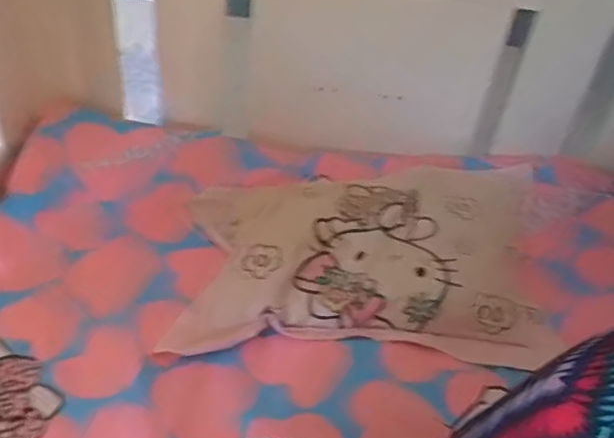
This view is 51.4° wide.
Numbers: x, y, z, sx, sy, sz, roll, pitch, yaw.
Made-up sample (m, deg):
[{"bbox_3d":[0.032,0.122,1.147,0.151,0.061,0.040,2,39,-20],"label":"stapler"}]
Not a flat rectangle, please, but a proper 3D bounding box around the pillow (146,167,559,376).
[{"bbox_3d":[0.084,0.039,0.809,0.477,0.075,0.304,2,42,-7],"label":"pillow"}]

